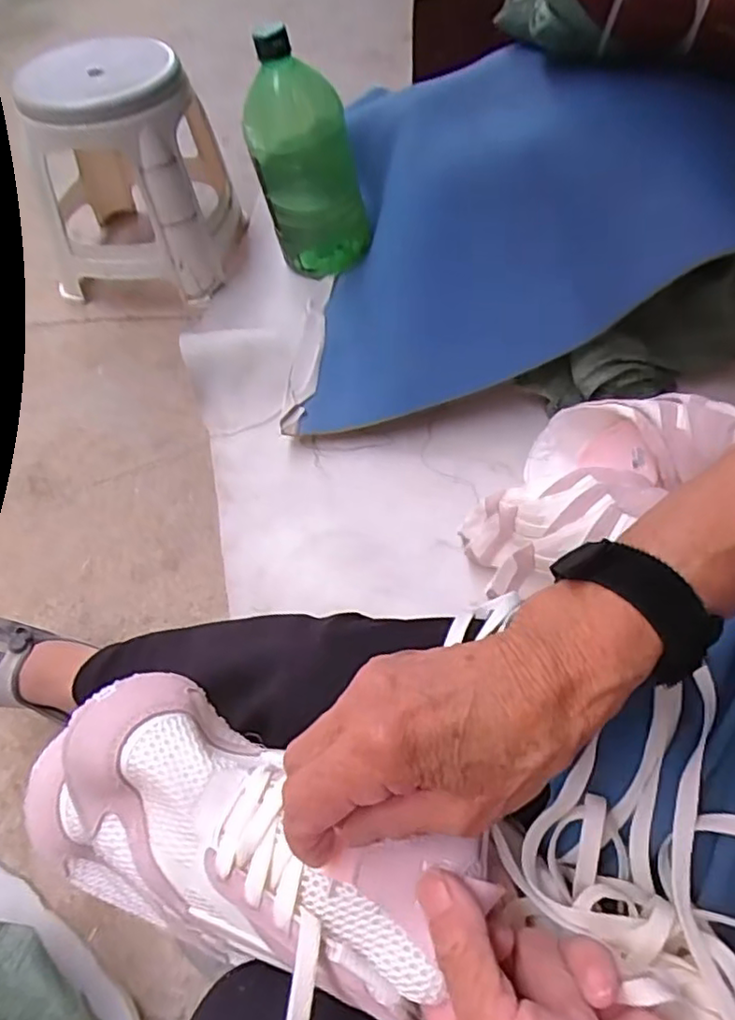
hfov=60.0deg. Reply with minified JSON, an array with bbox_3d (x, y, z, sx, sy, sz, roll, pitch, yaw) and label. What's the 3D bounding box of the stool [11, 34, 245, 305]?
[{"bbox_3d":[-0.393,-0.553,1.065,0.276,0.319,0.254,0,55,1],"label":"stool"}]

